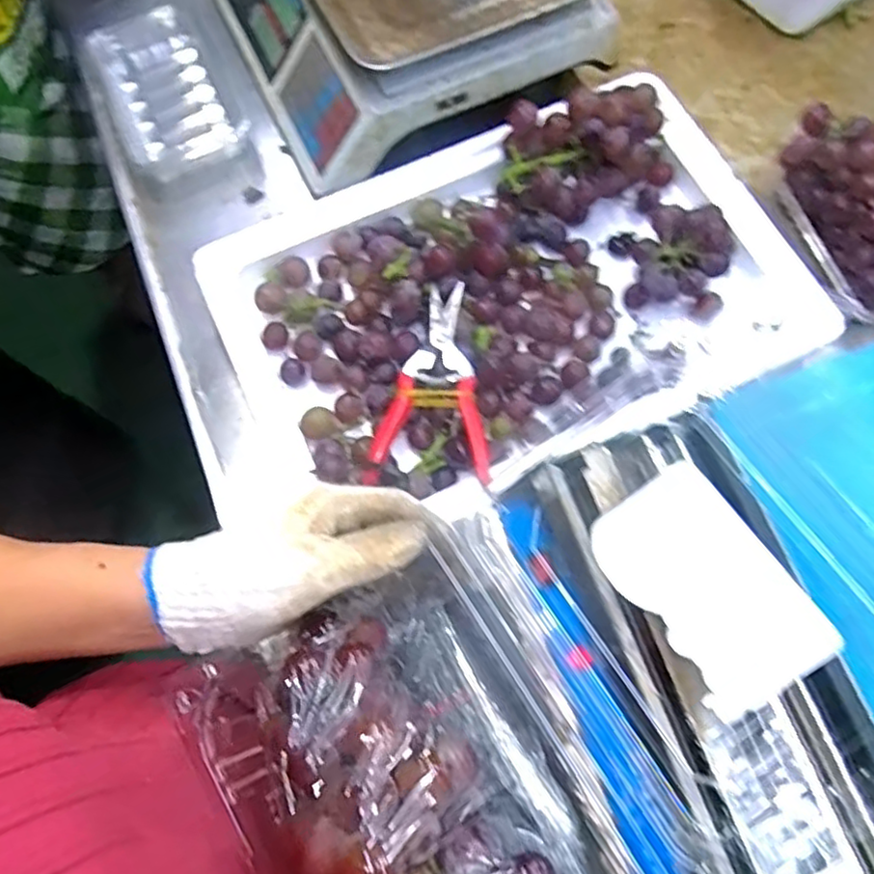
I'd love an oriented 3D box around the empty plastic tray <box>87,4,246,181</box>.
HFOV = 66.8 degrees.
[{"bbox_3d":[-0.269,-0.337,0.653,0.103,0.033,0.191,-24,71,-7],"label":"empty plastic tray"}]

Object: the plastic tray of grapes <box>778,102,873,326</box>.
[{"bbox_3d":[0.374,-0.192,0.564,0.113,0.083,0.180,-13,70,-3],"label":"plastic tray of grapes"}]

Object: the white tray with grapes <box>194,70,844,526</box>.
[{"bbox_3d":[0.058,-0.121,0.541,0.449,0.097,0.289,-25,71,-7],"label":"white tray with grapes"}]

